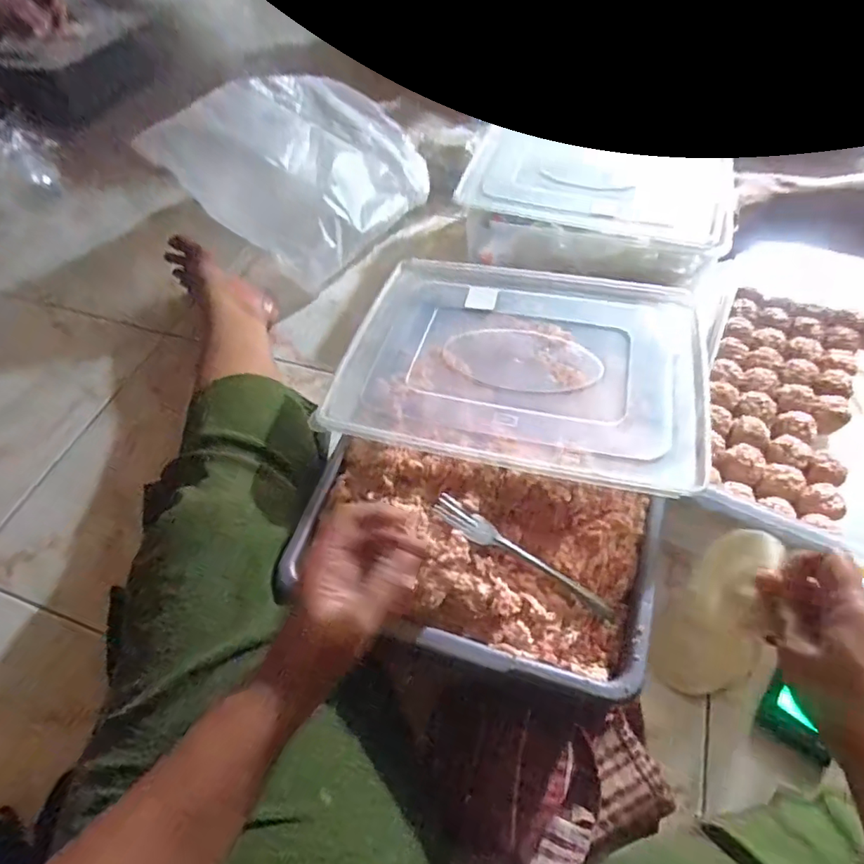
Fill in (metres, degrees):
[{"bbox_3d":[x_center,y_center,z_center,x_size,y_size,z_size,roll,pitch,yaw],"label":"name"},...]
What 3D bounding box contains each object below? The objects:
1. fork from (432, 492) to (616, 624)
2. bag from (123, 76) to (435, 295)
[{"bbox_3d":[0.077,0.108,0.448,0.172,0.019,0.023,32,61,1],"label":"fork"},{"bbox_3d":[-0.209,-0.423,0.867,0.330,0.183,0.344,36,54,-2],"label":"bag"}]

